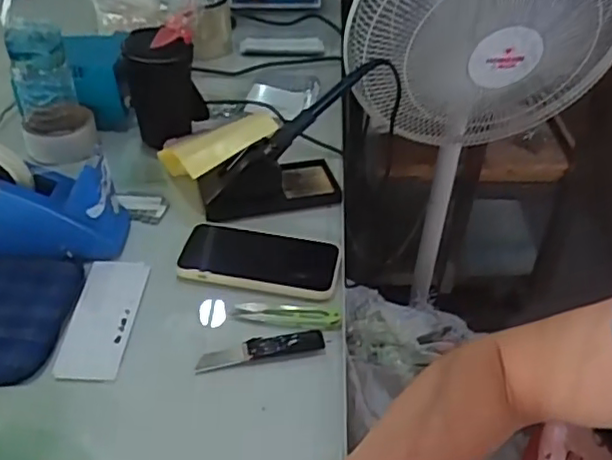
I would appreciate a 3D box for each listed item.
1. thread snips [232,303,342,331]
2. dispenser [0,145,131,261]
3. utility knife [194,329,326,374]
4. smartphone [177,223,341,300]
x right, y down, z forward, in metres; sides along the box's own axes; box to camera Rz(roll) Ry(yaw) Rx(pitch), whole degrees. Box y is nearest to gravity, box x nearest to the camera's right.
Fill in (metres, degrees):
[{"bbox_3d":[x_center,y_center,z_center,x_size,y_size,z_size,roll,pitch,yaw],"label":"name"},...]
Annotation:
[{"bbox_3d":[-0.017,0.077,0.607,0.099,0.006,0.031,6,39,4],"label":"thread snips"},{"bbox_3d":[-0.295,-0.028,0.646,0.210,0.110,0.067,-1,39,-4],"label":"dispenser"},{"bbox_3d":[-0.040,0.106,0.577,0.116,0.010,0.021,-8,40,-13],"label":"utility knife"},{"bbox_3d":[-0.047,0.027,0.653,0.158,0.018,0.080,7,39,6],"label":"smartphone"}]

